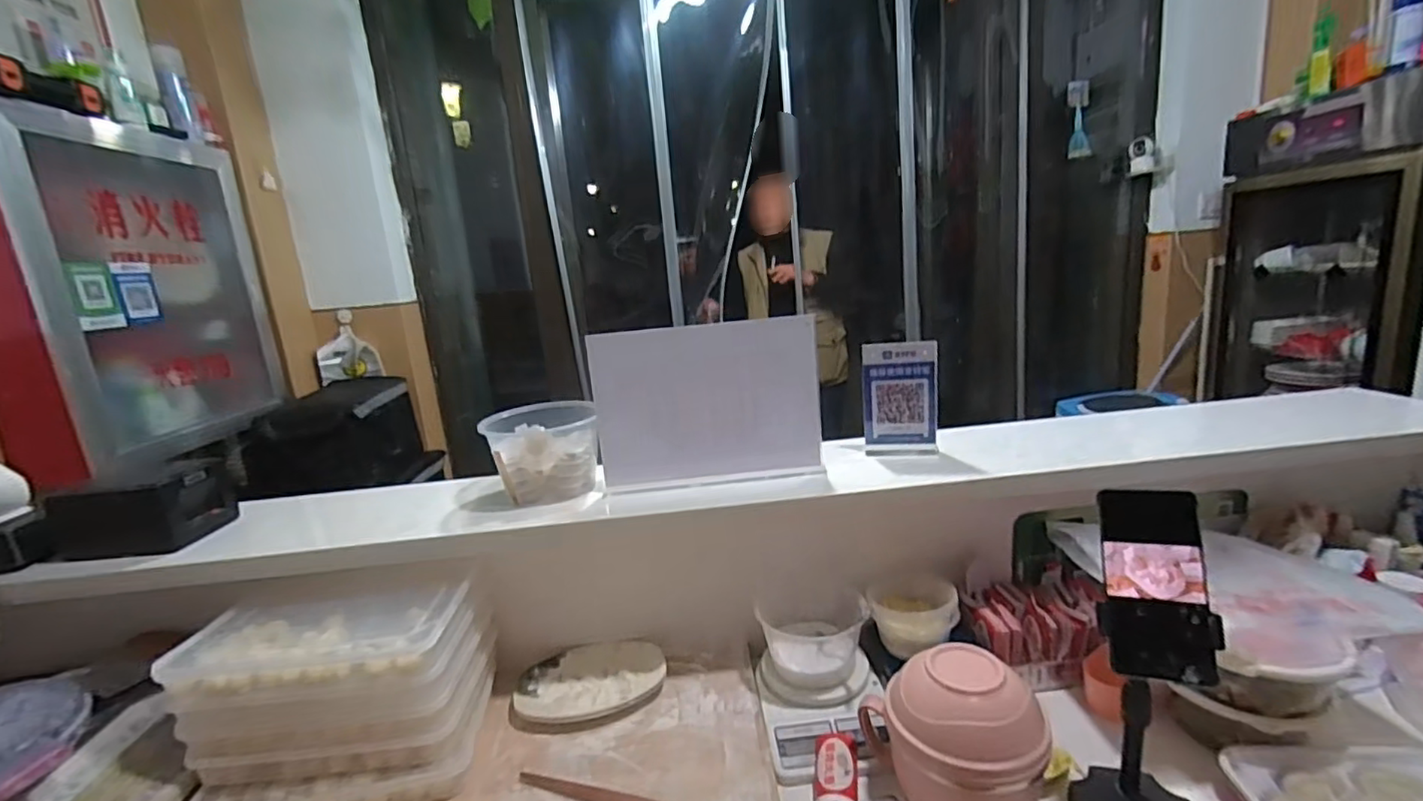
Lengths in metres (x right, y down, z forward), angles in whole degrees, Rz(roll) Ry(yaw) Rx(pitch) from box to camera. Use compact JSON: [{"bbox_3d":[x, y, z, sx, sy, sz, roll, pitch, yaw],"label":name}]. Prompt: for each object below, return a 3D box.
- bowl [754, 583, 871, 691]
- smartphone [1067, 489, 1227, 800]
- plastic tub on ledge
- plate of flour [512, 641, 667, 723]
[{"bbox_3d":[0.136,0.319,0.808,0.145,0.094,0.120,-4,13,5],"label":"bowl"},{"bbox_3d":[0.398,0.266,0.550,0.102,0.325,0.107,6,16,39],"label":"smartphone"},{"bbox_3d":[-0.237,0.070,0.856,0.151,0.113,0.122,-7,13,-9],"label":"plastic tub on ledge"},{"bbox_3d":[-0.166,0.383,0.828,0.196,0.021,0.133,-9,13,-19],"label":"plate of flour"}]

